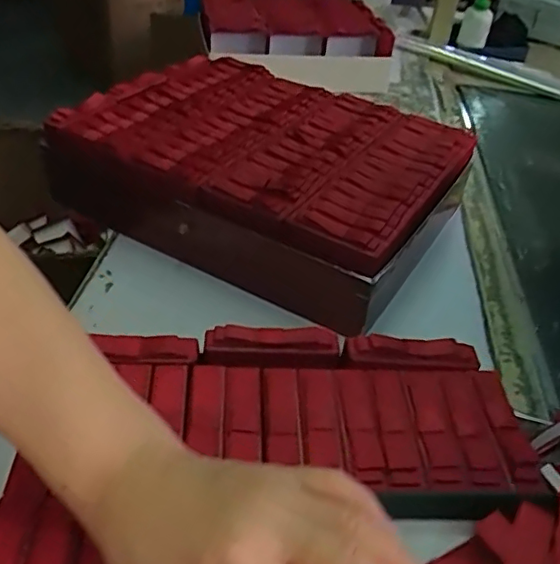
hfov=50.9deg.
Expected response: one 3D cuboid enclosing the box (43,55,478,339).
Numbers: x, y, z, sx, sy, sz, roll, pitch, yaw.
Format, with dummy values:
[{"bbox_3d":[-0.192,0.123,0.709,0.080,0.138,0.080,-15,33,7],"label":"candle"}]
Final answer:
[{"bbox_3d":[-0.019,-0.126,0.671,0.397,0.114,0.292,24,42,20],"label":"box"}]

